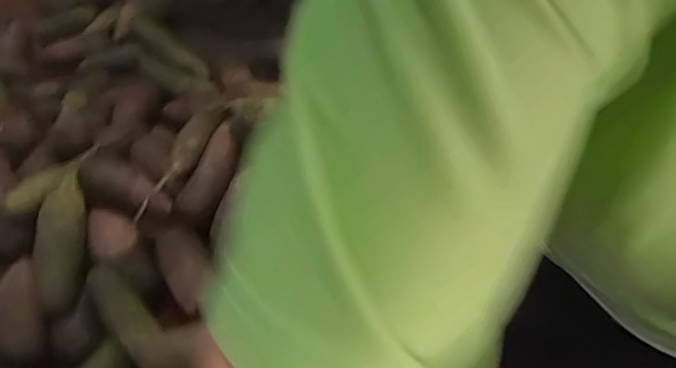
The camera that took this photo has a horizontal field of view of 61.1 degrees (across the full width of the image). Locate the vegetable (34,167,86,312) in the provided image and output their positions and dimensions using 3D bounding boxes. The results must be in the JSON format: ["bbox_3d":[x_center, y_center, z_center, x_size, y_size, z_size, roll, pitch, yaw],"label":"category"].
[{"bbox_3d":[-0.377,0.078,0.781,0.053,0.055,0.180,10,98,14],"label":"vegetable"}]

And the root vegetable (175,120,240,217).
[{"bbox_3d":[-0.188,-0.019,0.867,0.041,0.045,0.152,20,75,20],"label":"root vegetable"}]

